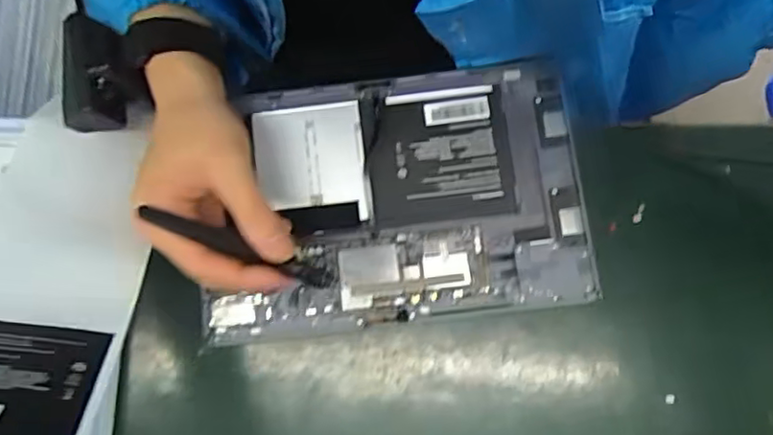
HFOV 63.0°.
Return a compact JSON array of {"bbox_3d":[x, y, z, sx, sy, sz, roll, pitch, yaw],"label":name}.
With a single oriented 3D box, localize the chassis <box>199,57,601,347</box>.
[{"bbox_3d":[0.003,-0.014,0.422,0.245,0.017,0.166,-6,77,-2],"label":"chassis"}]

